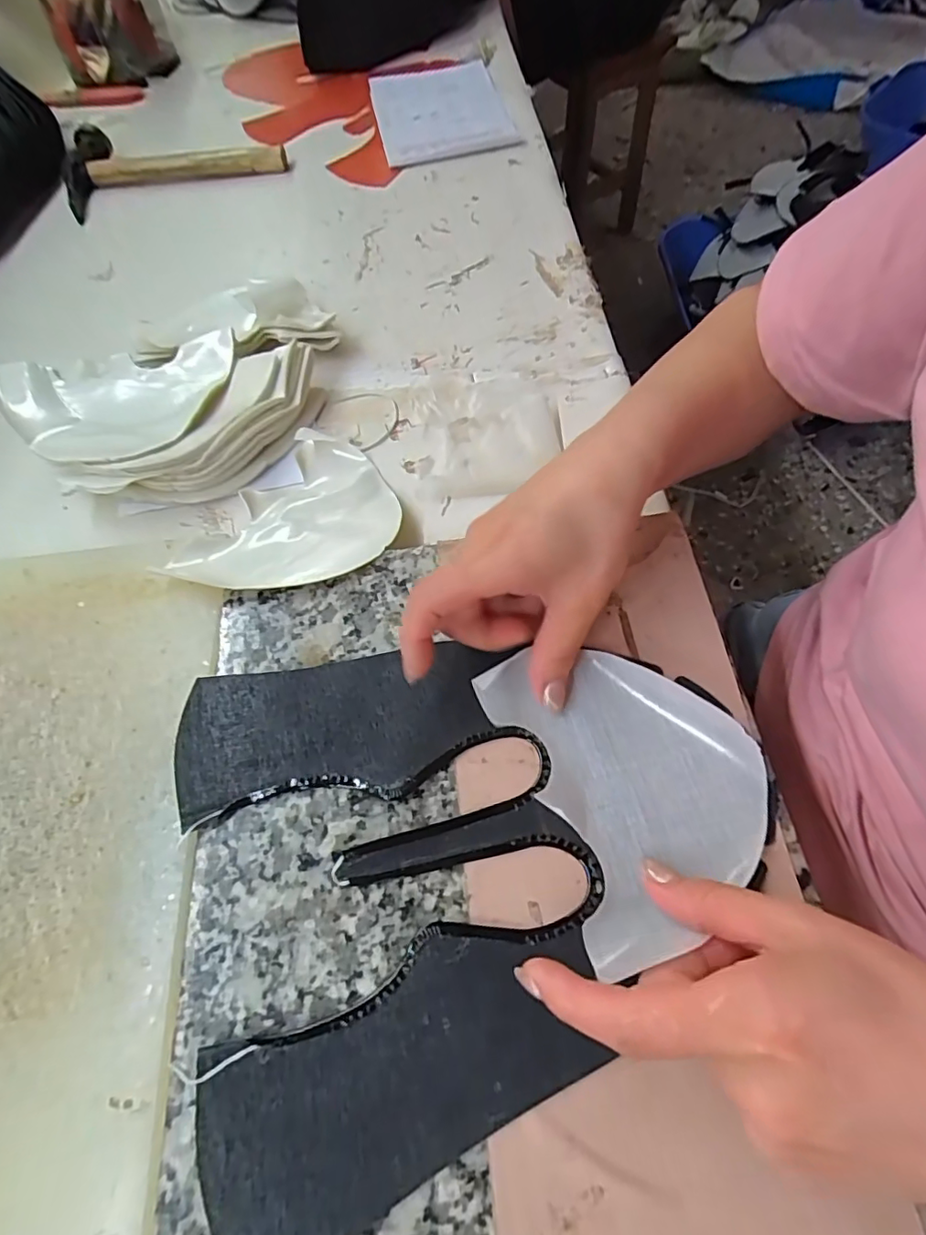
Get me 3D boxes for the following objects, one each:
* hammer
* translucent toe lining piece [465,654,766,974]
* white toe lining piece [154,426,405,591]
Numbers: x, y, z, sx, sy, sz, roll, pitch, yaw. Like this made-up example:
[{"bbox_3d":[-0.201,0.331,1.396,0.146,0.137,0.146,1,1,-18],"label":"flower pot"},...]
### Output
[{"bbox_3d":[-0.310,-0.495,0.595,0.226,0.031,0.112,-15,63,-5],"label":"hammer"},{"bbox_3d":[0.081,0.071,0.260,0.105,0.013,0.137,-20,63,-8],"label":"translucent toe lining piece"},{"bbox_3d":[-0.098,-0.065,0.356,0.108,0.018,0.152,19,51,15],"label":"white toe lining piece"}]

